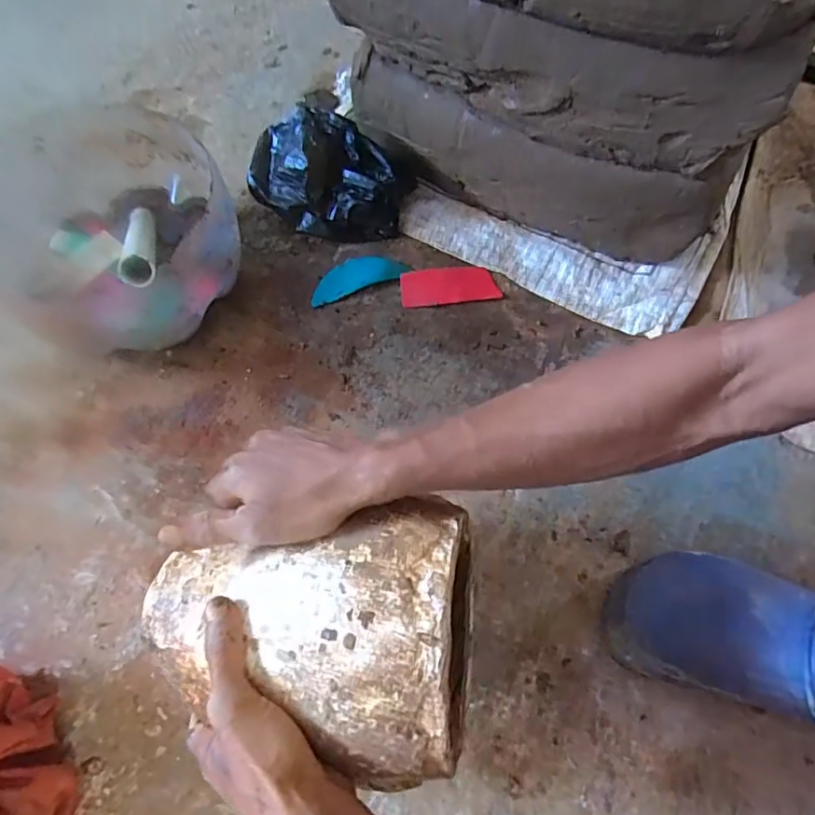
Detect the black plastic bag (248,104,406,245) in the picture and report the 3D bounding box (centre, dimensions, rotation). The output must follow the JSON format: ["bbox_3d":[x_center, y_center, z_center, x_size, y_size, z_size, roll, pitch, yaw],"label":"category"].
[{"bbox_3d":[-0.094,-0.264,0.622,0.181,0.089,0.100,10,68,4],"label":"black plastic bag"}]

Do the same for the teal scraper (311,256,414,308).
[{"bbox_3d":[-0.058,-0.153,0.622,0.114,0.007,0.042,-20,69,-8],"label":"teal scraper"}]

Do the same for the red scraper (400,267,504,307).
[{"bbox_3d":[0.047,-0.141,0.615,0.108,0.004,0.048,-5,68,-2],"label":"red scraper"}]

